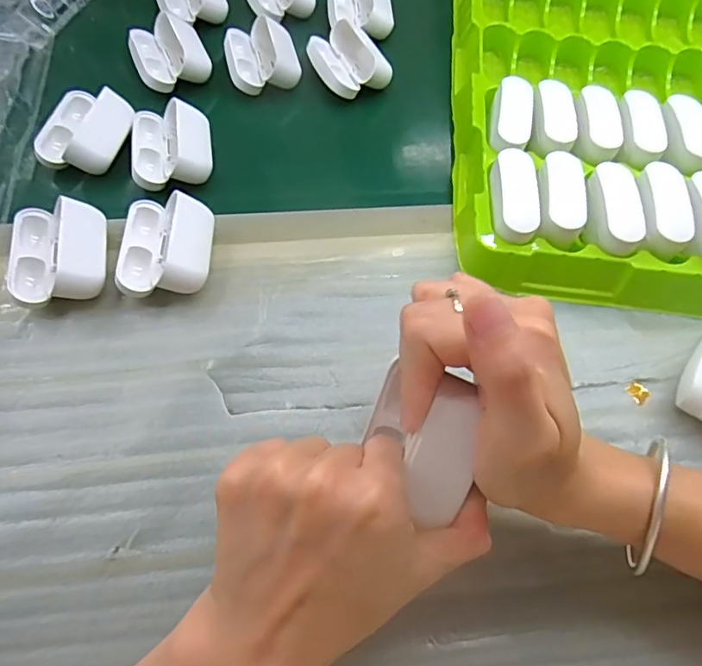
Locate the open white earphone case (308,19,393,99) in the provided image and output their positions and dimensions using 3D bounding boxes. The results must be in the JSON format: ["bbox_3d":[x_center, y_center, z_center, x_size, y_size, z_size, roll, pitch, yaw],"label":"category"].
[{"bbox_3d":[-0.004,-0.216,0.404,0.051,0.025,0.063,-28,69,-16],"label":"open white earphone case"}]

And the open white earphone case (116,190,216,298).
[{"bbox_3d":[-0.111,-0.054,0.308,0.051,0.027,0.065,-1,64,-4],"label":"open white earphone case"}]

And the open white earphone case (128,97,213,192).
[{"bbox_3d":[-0.125,-0.131,0.357,0.053,0.030,0.066,-10,65,-8],"label":"open white earphone case"}]

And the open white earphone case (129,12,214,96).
[{"bbox_3d":[-0.141,-0.218,0.397,0.053,0.026,0.065,-22,67,-13],"label":"open white earphone case"}]

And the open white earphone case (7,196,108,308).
[{"bbox_3d":[-0.173,-0.048,0.304,0.050,0.028,0.065,-8,65,-7],"label":"open white earphone case"}]

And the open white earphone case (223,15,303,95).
[{"bbox_3d":[-0.070,-0.217,0.401,0.053,0.027,0.060,-17,66,-11],"label":"open white earphone case"}]

